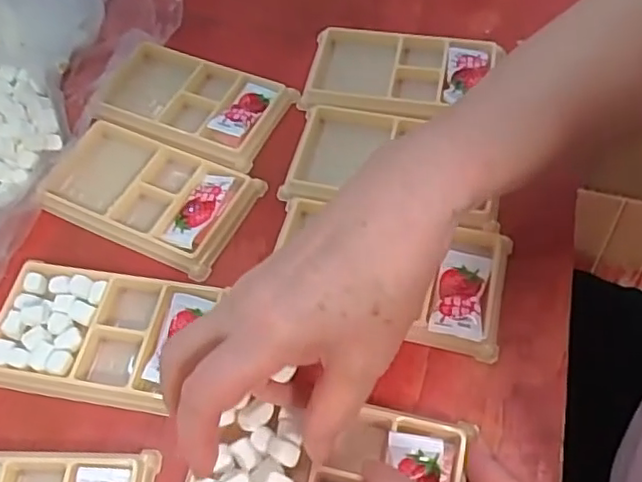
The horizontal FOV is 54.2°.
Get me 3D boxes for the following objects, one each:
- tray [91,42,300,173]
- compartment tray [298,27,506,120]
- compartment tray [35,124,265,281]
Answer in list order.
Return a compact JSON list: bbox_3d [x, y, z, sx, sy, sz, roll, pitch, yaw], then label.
[{"bbox_3d":[-0.094,-0.101,0.450,0.133,0.017,0.078,21,61,16],"label":"tray"},{"bbox_3d":[0.054,-0.118,0.452,0.129,0.014,0.078,8,59,8],"label":"compartment tray"},{"bbox_3d":[-0.115,-0.034,0.411,0.136,0.014,0.076,23,62,17],"label":"compartment tray"}]

